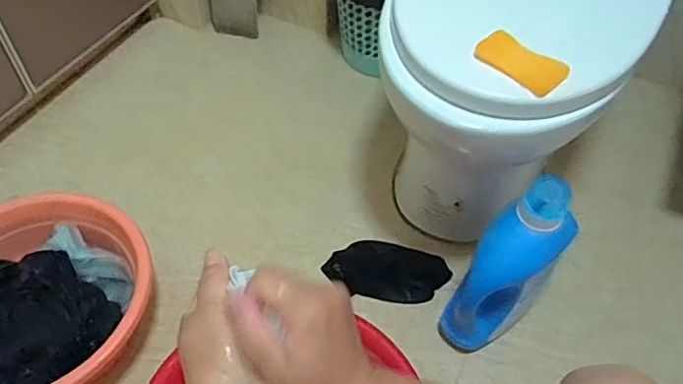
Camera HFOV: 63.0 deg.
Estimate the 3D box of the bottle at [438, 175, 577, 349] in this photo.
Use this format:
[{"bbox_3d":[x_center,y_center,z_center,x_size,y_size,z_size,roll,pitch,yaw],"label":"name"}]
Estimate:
[{"bbox_3d":[0.237,0.112,0.798,0.102,0.324,0.069,32,35,20],"label":"bottle"}]

